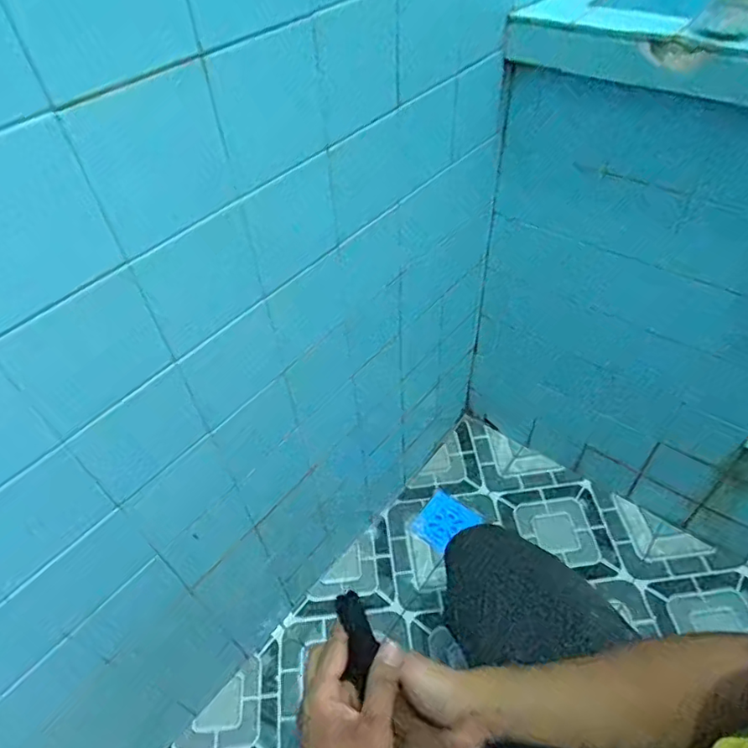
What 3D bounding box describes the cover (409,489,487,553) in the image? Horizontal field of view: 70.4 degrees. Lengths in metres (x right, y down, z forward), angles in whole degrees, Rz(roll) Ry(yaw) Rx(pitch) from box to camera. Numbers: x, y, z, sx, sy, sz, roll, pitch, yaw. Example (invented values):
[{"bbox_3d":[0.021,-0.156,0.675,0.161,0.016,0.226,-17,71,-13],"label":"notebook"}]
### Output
[{"bbox_3d":[0.142,0.295,1.053,0.103,0.015,0.109,31,57,26],"label":"cover"}]

